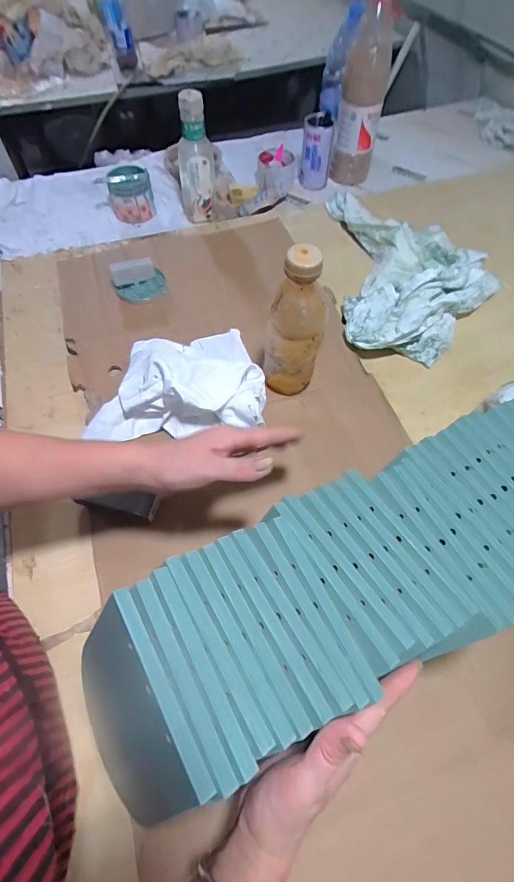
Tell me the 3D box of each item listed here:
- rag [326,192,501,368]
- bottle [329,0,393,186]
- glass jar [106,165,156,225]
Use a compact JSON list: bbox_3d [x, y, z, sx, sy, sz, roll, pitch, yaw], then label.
[{"bbox_3d":[0.273,-0.310,0.683,0.260,0.062,0.401,2,60,1],"label":"rag"},{"bbox_3d":[0.203,-0.654,0.769,0.084,0.296,0.071,10,61,6],"label":"bottle"},{"bbox_3d":[-0.254,-0.499,0.798,0.085,0.080,0.084,-13,61,-7],"label":"glass jar"}]

